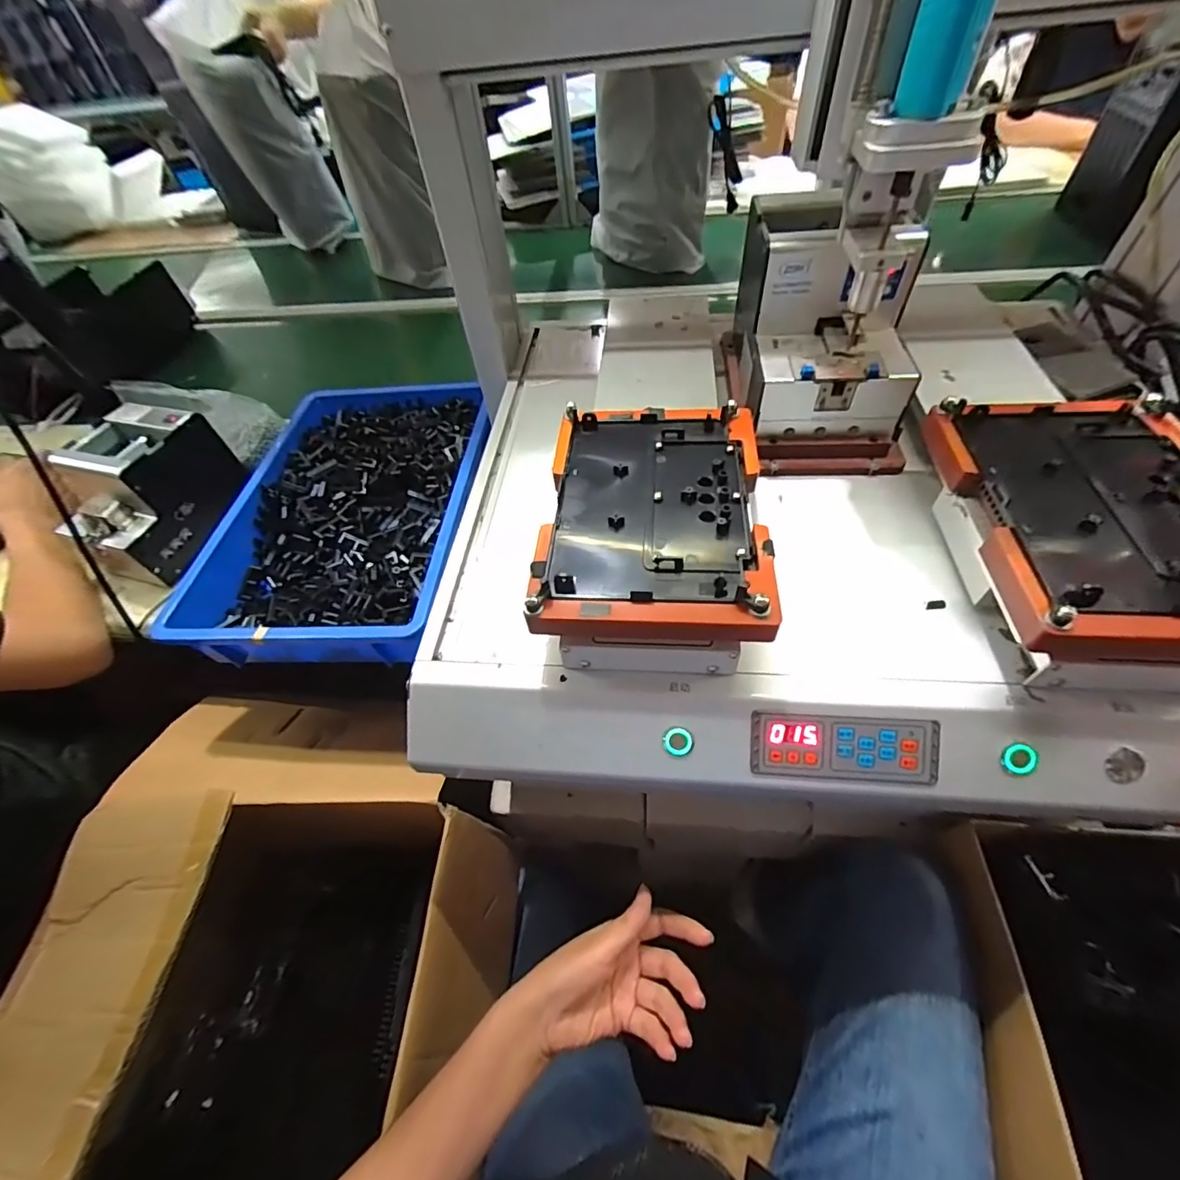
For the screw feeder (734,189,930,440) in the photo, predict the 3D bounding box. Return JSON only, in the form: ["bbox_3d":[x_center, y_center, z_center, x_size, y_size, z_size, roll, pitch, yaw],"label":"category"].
[{"bbox_3d":[0.207,-0.249,0.462,0.136,0.140,0.174,2,53,7],"label":"screw feeder"}]

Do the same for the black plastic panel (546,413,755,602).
[{"bbox_3d":[0.046,-0.069,0.382,0.135,0.012,0.186,2,53,7],"label":"black plastic panel"}]

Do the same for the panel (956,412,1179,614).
[{"bbox_3d":[0.345,-0.062,0.345,0.140,0.014,0.184,0,52,6],"label":"panel"}]

